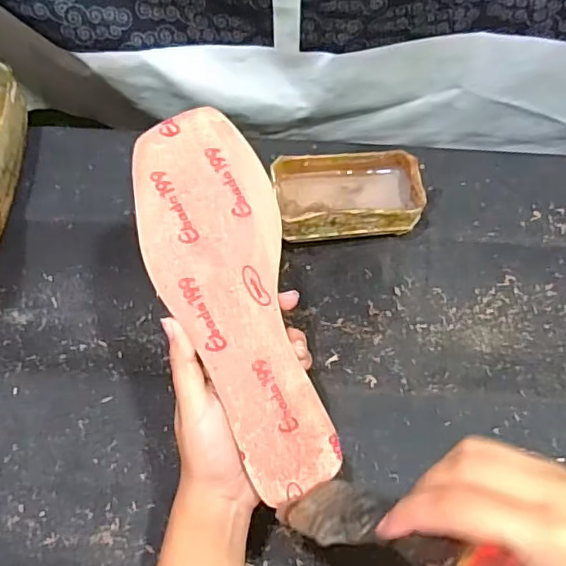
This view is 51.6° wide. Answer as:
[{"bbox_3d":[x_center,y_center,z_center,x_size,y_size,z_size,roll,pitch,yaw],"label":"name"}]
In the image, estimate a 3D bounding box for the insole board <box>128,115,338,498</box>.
[{"bbox_3d":[-0.031,0.014,0.356,0.082,0.006,0.238,-14,88,-16],"label":"insole board"}]

